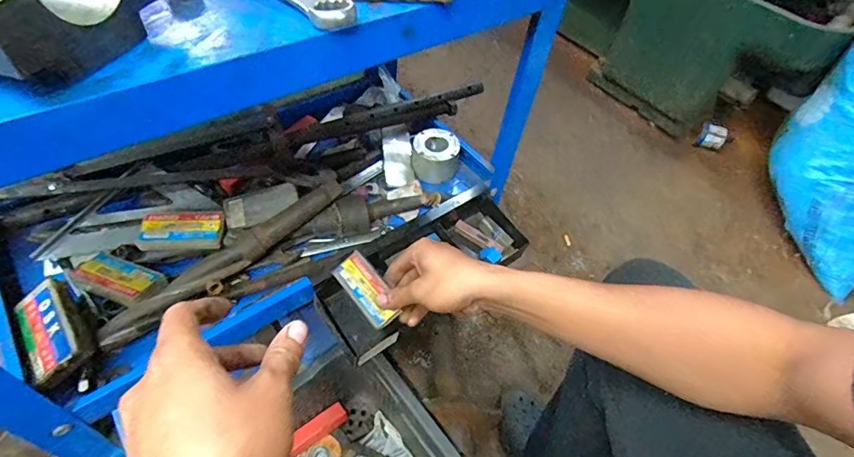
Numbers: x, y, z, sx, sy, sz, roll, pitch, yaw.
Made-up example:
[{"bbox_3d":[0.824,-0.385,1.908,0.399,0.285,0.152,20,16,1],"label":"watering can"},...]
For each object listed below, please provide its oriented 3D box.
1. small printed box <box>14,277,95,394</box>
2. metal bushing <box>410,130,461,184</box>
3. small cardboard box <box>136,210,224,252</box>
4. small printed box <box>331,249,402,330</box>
[{"bbox_3d":[-0.410,0.114,0.497,0.054,0.029,0.121,-40,63,-8],"label":"small printed box"},{"bbox_3d":[0.014,-0.118,0.740,0.076,0.059,0.065,8,50,-1],"label":"metal bushing"},{"bbox_3d":[-0.316,0.002,0.589,0.099,0.027,0.052,3,51,-6],"label":"small cardboard box"},{"bbox_3d":[-0.066,0.067,0.500,0.040,0.005,0.087,-43,71,-3],"label":"small printed box"}]

